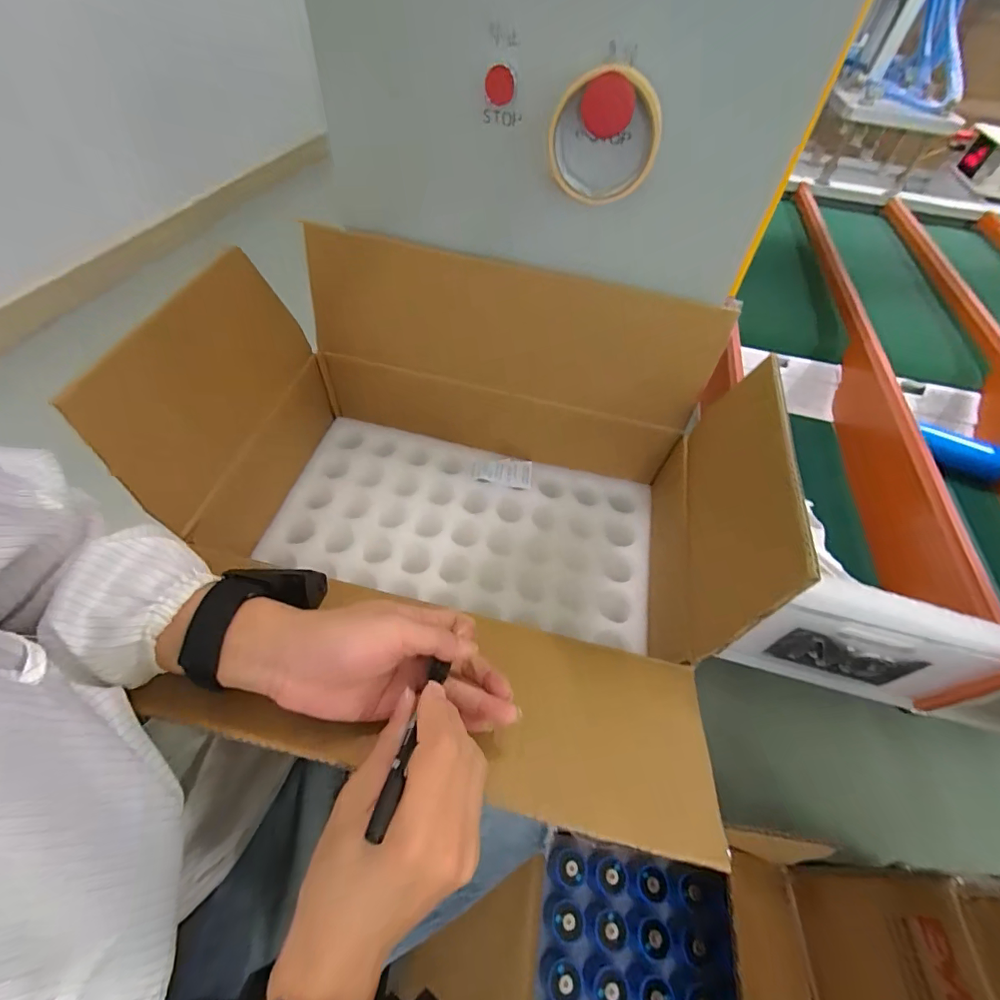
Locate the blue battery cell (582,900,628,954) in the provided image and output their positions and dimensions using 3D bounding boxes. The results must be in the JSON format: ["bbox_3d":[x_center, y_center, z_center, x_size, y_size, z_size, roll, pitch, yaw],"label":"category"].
[{"bbox_3d":[0.124,0.504,0.540,0.042,0.055,0.039,2,53,-2],"label":"blue battery cell"}]

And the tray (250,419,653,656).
[{"bbox_3d":[-0.036,0.030,0.584,0.451,0.036,0.229,11,53,5],"label":"tray"}]

